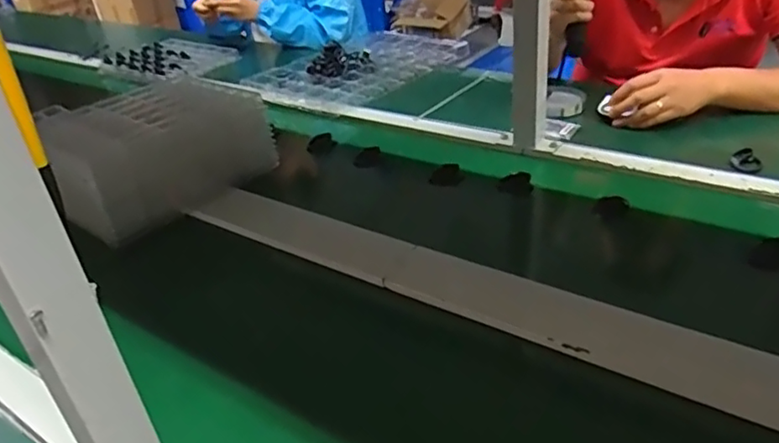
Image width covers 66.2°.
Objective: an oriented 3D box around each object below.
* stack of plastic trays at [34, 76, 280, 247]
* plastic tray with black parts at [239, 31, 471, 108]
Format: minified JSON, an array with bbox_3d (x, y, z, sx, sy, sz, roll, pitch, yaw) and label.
[{"bbox_3d":[-0.361,-0.112,0.945,0.285,0.138,0.234,-30,39,-31],"label":"stack of plastic trays"},{"bbox_3d":[-0.060,-0.366,1.372,0.363,0.045,0.464,19,40,27],"label":"plastic tray with black parts"}]

